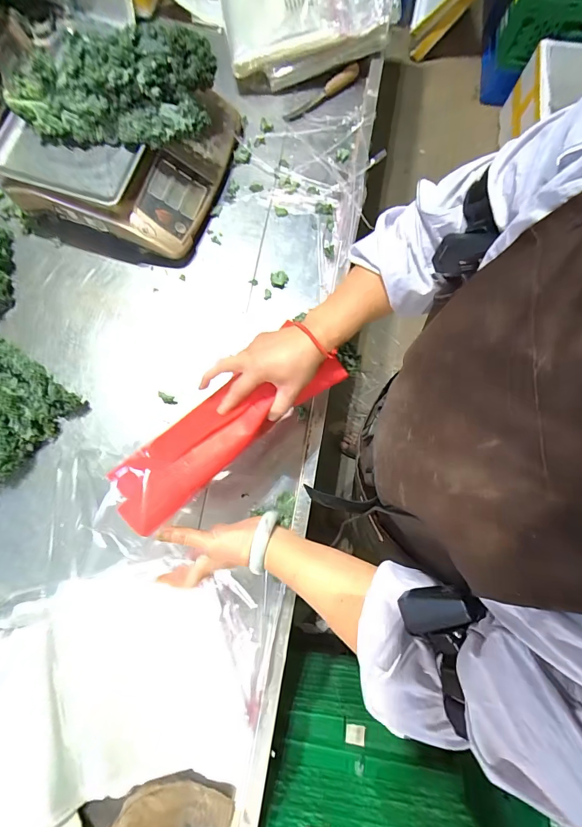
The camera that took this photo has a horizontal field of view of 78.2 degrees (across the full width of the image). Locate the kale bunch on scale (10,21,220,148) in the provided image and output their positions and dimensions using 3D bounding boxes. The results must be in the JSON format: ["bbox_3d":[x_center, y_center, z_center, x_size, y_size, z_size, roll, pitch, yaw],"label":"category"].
[{"bbox_3d":[-0.304,-0.540,0.595,0.340,0.074,0.169,-4,78,0],"label":"kale bunch on scale"}]

